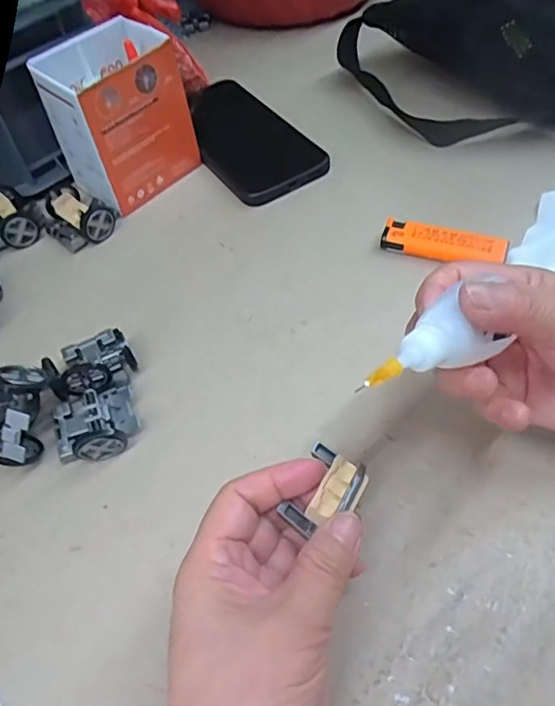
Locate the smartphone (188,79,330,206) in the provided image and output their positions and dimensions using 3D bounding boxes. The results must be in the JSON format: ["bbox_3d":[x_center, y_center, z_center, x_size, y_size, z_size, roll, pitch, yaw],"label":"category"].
[{"bbox_3d":[-0.032,-0.182,0.464,0.078,0.008,0.167,-30,57,-16],"label":"smartphone"}]

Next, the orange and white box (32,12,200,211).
[{"bbox_3d":[-0.119,-0.175,0.415,0.069,0.099,0.094,33,63,26],"label":"orange and white box"}]

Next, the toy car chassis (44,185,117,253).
[{"bbox_3d":[-0.149,-0.104,0.412,0.053,0.030,0.046,36,64,27],"label":"toy car chassis"}]

